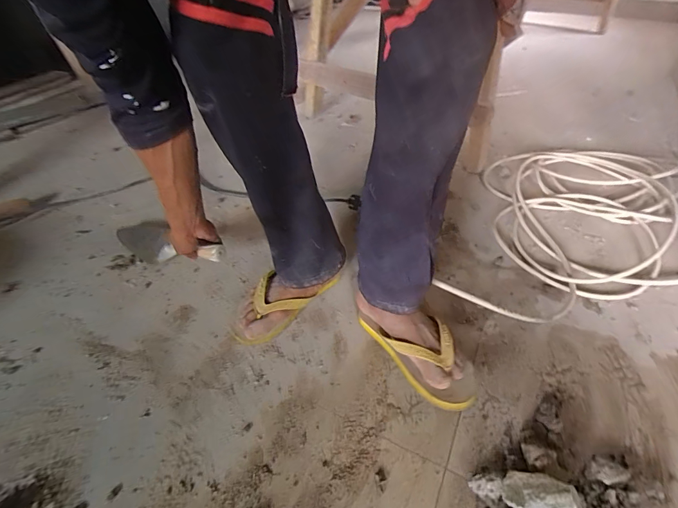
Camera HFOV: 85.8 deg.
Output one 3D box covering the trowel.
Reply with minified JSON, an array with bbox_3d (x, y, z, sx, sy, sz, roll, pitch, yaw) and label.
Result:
[{"bbox_3d":[-0.351,-0.018,0.755,0.327,0.040,0.081,8,43,31],"label":"trowel"}]

